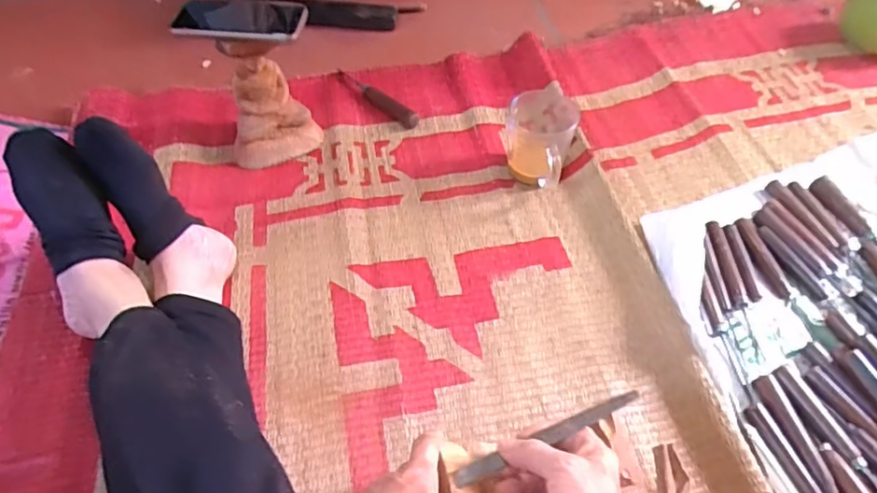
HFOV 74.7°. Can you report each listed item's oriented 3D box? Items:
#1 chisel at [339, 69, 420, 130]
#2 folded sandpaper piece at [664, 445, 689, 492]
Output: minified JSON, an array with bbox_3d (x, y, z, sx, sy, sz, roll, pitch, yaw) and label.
[{"bbox_3d":[-0.097,-0.226,0.865,0.165,0.019,0.028,34,61,22],"label":"chisel"},{"bbox_3d":[0.226,0.229,0.543,0.022,0.010,0.080,10,55,7],"label":"folded sandpaper piece"}]

